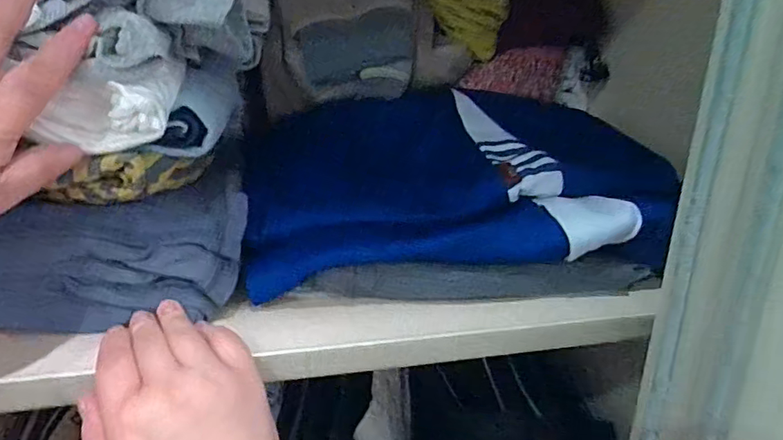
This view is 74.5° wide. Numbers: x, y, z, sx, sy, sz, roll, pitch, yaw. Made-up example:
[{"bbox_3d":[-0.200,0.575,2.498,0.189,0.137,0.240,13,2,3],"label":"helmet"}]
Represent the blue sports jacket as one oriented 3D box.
[{"bbox_3d":[0.042,-0.038,0.411,0.307,0.092,0.240,-4,19,-13],"label":"blue sports jacket"}]

